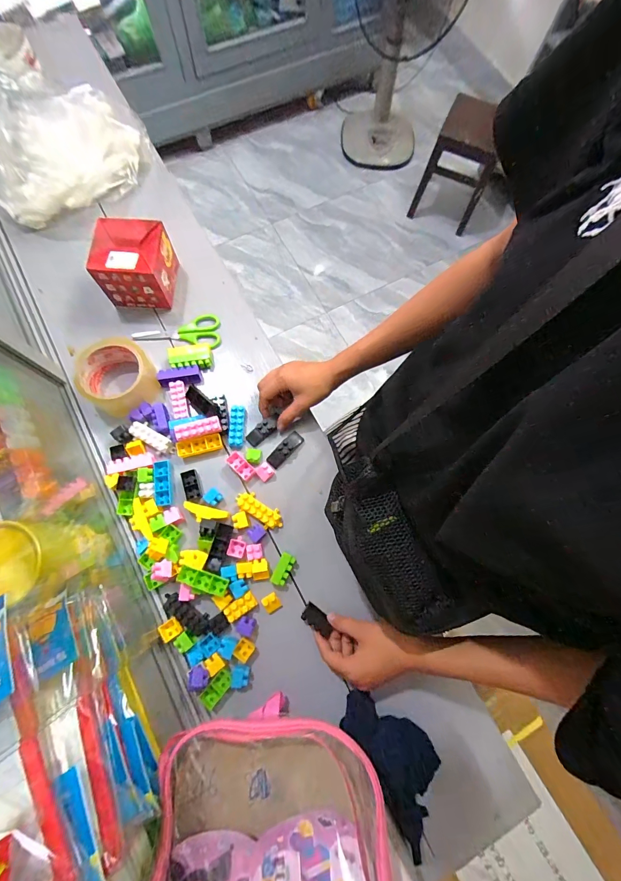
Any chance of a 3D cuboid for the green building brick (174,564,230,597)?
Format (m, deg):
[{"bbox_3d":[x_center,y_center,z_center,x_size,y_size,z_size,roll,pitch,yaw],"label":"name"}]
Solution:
[{"bbox_3d":[-0.133,0.171,0.430,0.065,0.018,0.020,18,75,3],"label":"green building brick"}]

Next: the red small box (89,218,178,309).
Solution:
[{"bbox_3d":[-0.255,-0.261,0.516,0.099,0.072,0.096,3,75,-1],"label":"red small box"}]

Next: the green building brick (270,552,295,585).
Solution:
[{"bbox_3d":[-0.035,0.165,0.451,0.020,0.020,0.039,26,76,5],"label":"green building brick"}]

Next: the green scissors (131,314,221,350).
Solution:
[{"bbox_3d":[-0.203,-0.175,0.540,0.130,0.010,0.056,8,75,0],"label":"green scissors"}]

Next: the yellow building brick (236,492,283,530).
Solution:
[{"bbox_3d":[-0.069,0.093,0.469,0.070,0.017,0.028,37,77,8],"label":"yellow building brick"}]

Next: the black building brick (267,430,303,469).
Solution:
[{"bbox_3d":[-0.036,0.012,0.492,0.021,0.020,0.061,43,78,9],"label":"black building brick"}]

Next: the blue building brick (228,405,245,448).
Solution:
[{"bbox_3d":[-0.104,-0.020,0.495,0.021,0.016,0.057,1,75,-2],"label":"blue building brick"}]

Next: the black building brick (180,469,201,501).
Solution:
[{"bbox_3d":[-0.162,0.060,0.471,0.020,0.010,0.039,-17,76,-6],"label":"black building brick"}]

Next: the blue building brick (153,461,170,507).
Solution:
[{"bbox_3d":[-0.200,0.058,0.471,0.019,0.013,0.059,-5,75,-3],"label":"blue building brick"}]

